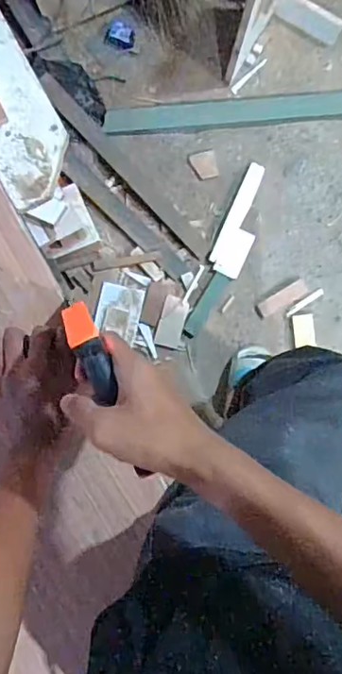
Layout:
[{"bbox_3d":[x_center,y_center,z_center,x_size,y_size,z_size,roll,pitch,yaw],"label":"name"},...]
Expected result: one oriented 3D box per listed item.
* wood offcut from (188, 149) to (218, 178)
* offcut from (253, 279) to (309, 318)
[{"bbox_3d":[0.083,-0.428,1.336,0.062,0.008,0.066,-11,88,-3],"label":"wood offcut"},{"bbox_3d":[0.277,-0.093,1.334,0.137,0.014,0.045,-30,89,-3],"label":"offcut"}]

